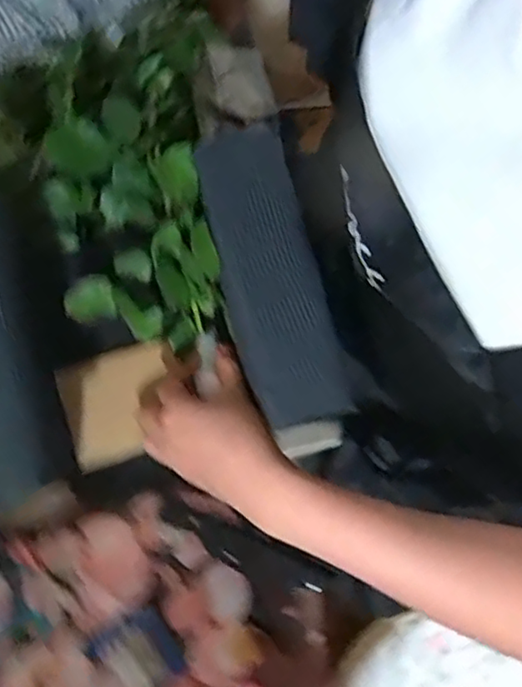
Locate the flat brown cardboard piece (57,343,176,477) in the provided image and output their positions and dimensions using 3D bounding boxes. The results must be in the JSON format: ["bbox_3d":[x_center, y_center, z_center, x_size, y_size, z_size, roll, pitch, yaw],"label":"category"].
[{"bbox_3d":[-0.112,0.048,0.517,0.094,0.011,0.088,-19,80,-4],"label":"flat brown cardboard piece"}]

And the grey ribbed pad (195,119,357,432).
[{"bbox_3d":[0.004,-0.049,0.428,0.066,0.020,0.208,-13,74,-3],"label":"grey ribbed pad"}]

